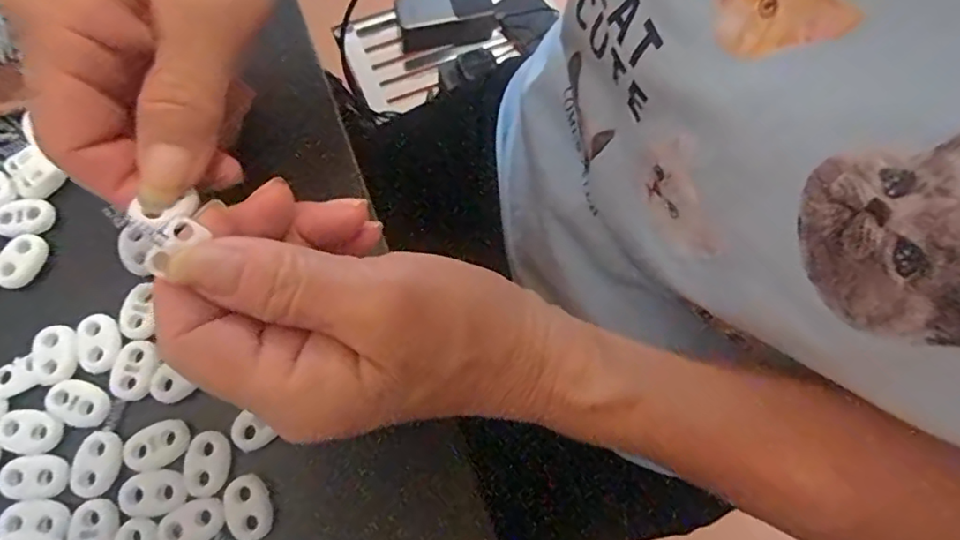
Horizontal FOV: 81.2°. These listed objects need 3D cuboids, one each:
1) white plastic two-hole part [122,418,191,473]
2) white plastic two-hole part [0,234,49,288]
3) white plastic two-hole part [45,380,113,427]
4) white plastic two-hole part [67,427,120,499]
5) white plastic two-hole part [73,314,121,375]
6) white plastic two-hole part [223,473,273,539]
[{"bbox_3d":[-0.119,0.064,0.204,0.021,0.004,0.015,-26,76,-11],"label":"white plastic two-hole part"},{"bbox_3d":[-0.185,-0.004,0.225,0.015,0.005,0.022,19,73,3],"label":"white plastic two-hole part"},{"bbox_3d":[-0.150,0.049,0.208,0.022,0.004,0.015,24,73,4],"label":"white plastic two-hole part"},{"bbox_3d":[-0.139,0.070,0.201,0.015,0.004,0.023,15,73,1],"label":"white plastic two-hole part"},{"bbox_3d":[-0.147,0.027,0.214,0.016,0.004,0.022,-13,74,-7],"label":"white plastic two-hole part"},{"bbox_3d":[-0.083,0.085,0.199,0.015,0.004,0.022,-23,76,-10],"label":"white plastic two-hole part"}]

